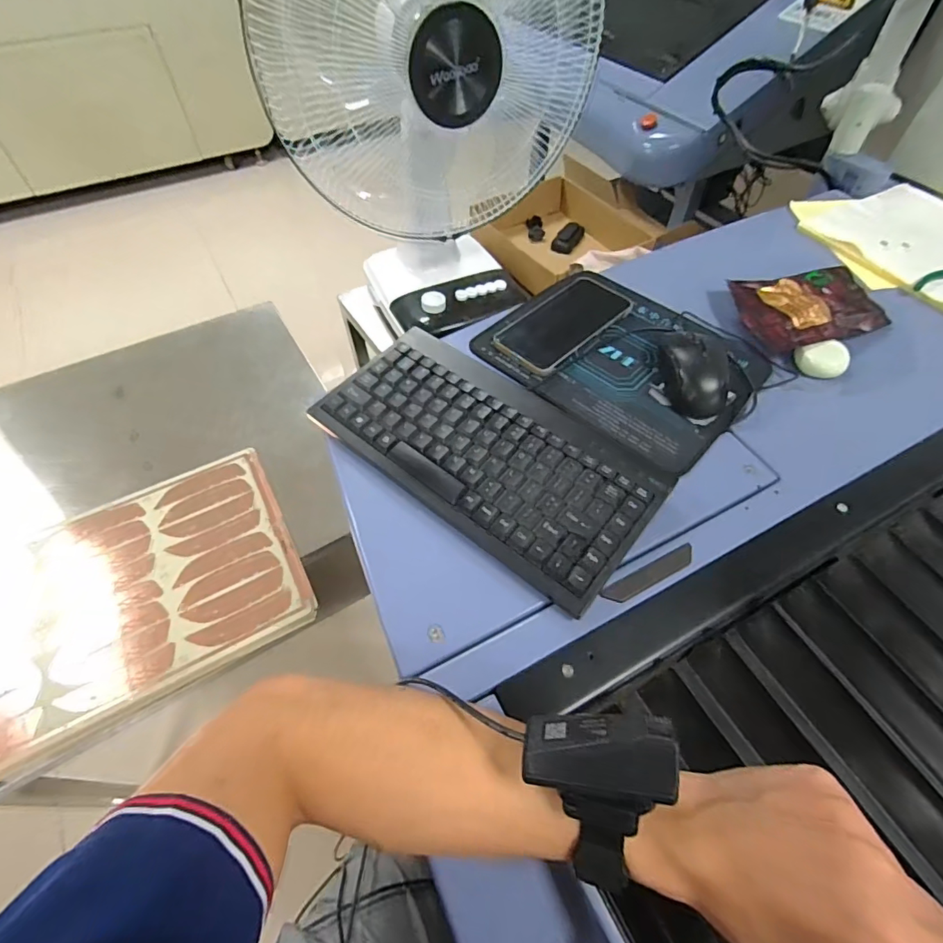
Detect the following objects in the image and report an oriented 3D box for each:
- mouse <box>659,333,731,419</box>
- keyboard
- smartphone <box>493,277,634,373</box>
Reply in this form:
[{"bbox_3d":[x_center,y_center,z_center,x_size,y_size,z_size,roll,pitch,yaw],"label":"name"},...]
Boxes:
[{"bbox_3d":[0.220,-0.101,0.476,0.053,0.036,0.097,4,55,2],"label":"mouse"},{"bbox_3d":[0.014,-0.020,0.429,0.288,0.033,0.155,34,64,22],"label":"keyboard"},{"bbox_3d":[0.102,-0.164,0.534,0.154,0.014,0.080,-37,63,-24],"label":"smartphone"}]

